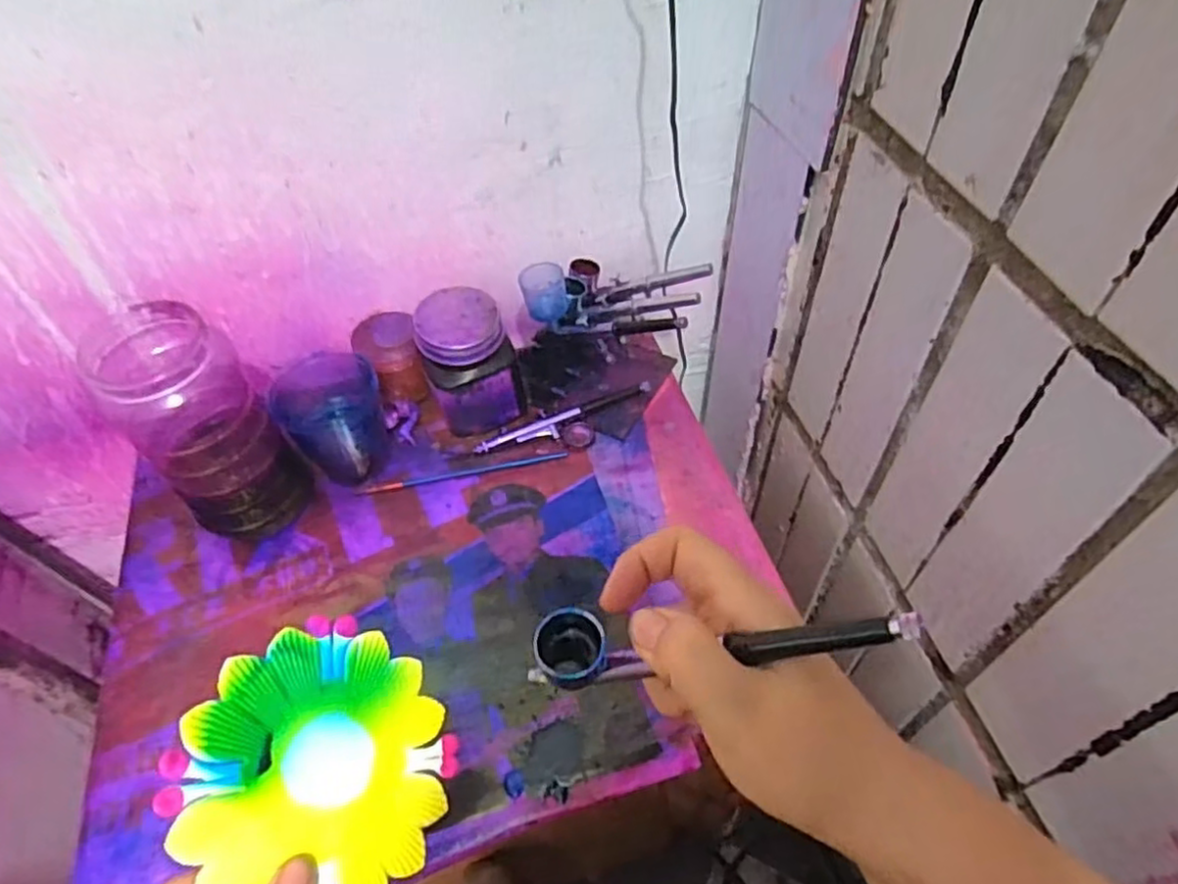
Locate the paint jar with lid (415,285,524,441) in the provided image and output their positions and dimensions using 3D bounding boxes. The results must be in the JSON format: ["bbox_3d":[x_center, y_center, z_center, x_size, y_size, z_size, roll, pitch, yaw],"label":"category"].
[{"bbox_3d":[-0.092,-0.059,0.546,0.071,0.098,0.067,-18,53,-13],"label":"paint jar with lid"}]

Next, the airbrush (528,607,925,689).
[{"bbox_3d":[0.042,0.067,0.238,0.130,0.033,0.023,-14,46,25],"label":"airbrush"}]

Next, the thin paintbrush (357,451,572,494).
[{"bbox_3d":[-0.096,0.024,0.543,0.158,0.005,0.007,-9,51,-6],"label":"thin paintbrush"}]

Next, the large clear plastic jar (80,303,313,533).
[{"bbox_3d":[-0.254,-0.006,0.472,0.076,0.166,0.076,0,51,1],"label":"large clear plastic jar"}]

